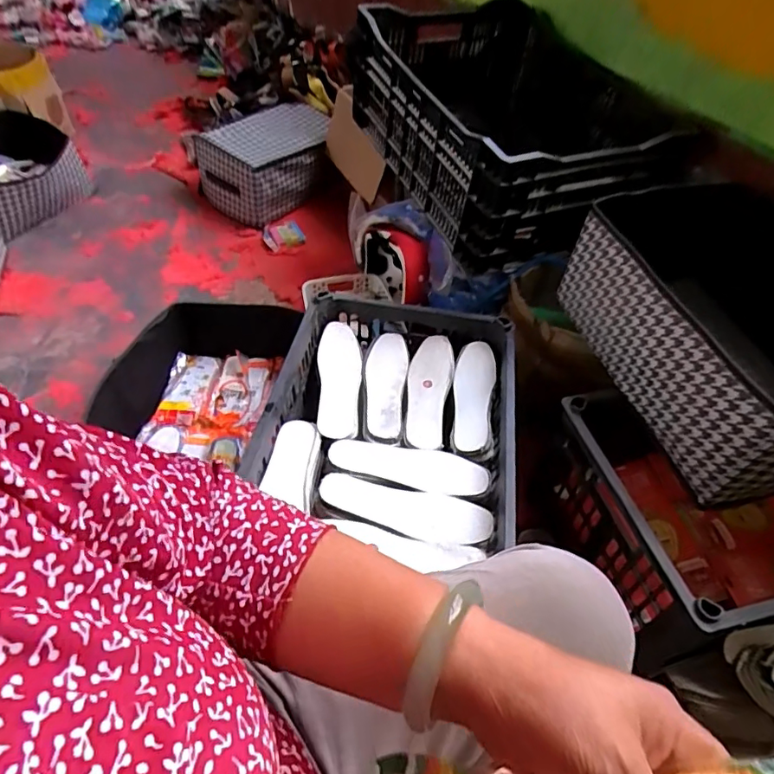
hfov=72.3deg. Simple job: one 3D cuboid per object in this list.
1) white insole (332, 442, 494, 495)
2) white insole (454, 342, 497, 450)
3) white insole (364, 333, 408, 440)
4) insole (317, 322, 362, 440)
[{"bbox_3d":[0.030,0.110,0.740,0.218,0.013,0.068,11,47,8],"label":"white insole"},{"bbox_3d":[0.135,0.008,0.824,0.061,0.023,0.207,7,46,5],"label":"white insole"},{"bbox_3d":[-0.003,-0.010,0.846,0.064,0.010,0.212,2,46,0],"label":"white insole"},{"bbox_3d":[-0.075,-0.016,0.840,0.069,0.023,0.224,-3,46,-5],"label":"insole"}]

